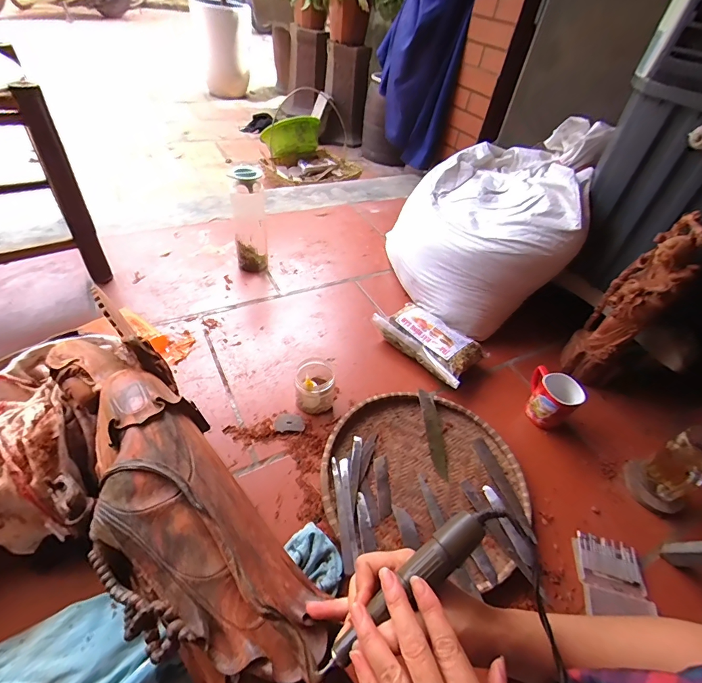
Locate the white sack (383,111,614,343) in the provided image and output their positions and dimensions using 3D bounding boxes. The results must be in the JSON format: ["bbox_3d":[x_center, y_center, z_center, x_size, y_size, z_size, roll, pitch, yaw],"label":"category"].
[{"bbox_3d":[0.314,-0.297,0.945,0.408,0.360,0.450,17,45,8],"label":"white sack"}]

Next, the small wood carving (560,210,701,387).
[{"bbox_3d":[0.545,-0.067,0.748,0.109,0.345,0.106,-25,52,-29],"label":"small wood carving"}]

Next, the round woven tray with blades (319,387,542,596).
[{"bbox_3d":[0.124,0.221,0.641,0.333,0.032,0.304,11,43,4],"label":"round woven tray with blades"}]

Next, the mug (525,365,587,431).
[{"bbox_3d":[0.385,0.114,0.746,0.097,0.093,0.078,35,50,26],"label":"mug"}]

